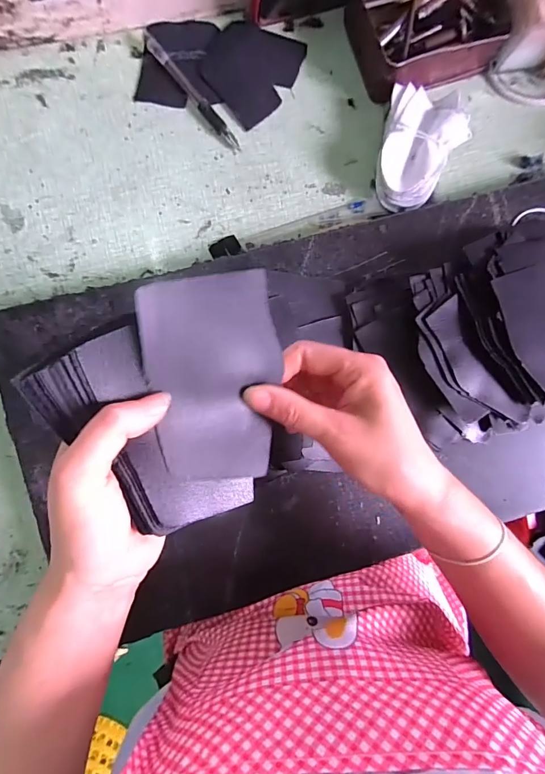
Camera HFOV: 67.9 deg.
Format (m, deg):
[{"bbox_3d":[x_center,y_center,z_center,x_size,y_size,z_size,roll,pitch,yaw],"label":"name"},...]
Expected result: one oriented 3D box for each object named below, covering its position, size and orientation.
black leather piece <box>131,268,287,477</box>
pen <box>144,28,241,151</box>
[{"bbox_3d":[-0.029,-0.003,0.225,0.073,0.010,0.113,-14,109,-23],"label":"black leather piece"},{"bbox_3d":[-0.074,-0.269,0.370,0.013,0.010,0.126,-39,92,-4],"label":"pen"}]

